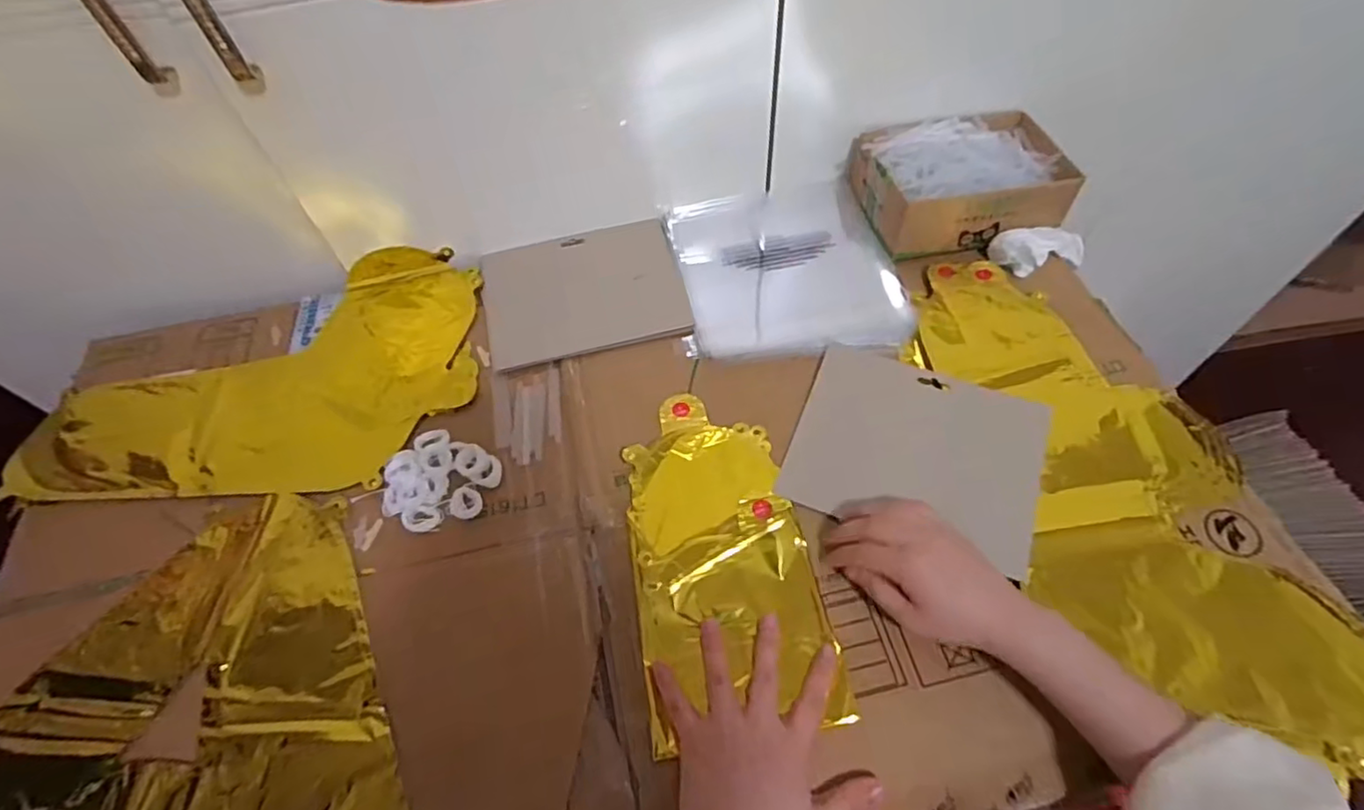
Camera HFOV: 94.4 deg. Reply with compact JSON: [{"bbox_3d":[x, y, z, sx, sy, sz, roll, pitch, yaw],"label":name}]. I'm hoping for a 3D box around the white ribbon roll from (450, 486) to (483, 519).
[{"bbox_3d":[-0.174,0.079,0.510,0.025,0.007,0.025,-2,57,3],"label":"white ribbon roll"}]

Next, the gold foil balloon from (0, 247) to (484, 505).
[{"bbox_3d":[-0.396,-0.034,0.592,0.396,0.021,0.254,-4,57,2],"label":"gold foil balloon"}]

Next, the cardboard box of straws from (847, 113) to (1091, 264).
[{"bbox_3d":[0.281,-0.231,0.637,0.186,0.068,0.128,-10,57,-3],"label":"cardboard box of straws"}]

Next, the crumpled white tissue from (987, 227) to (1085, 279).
[{"bbox_3d":[0.361,-0.156,0.630,0.107,0.032,0.044,-9,56,-18],"label":"crumpled white tissue"}]

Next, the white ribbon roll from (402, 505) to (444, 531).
[{"bbox_3d":[-0.207,0.091,0.504,0.030,0.008,0.020,-6,57,0],"label":"white ribbon roll"}]

